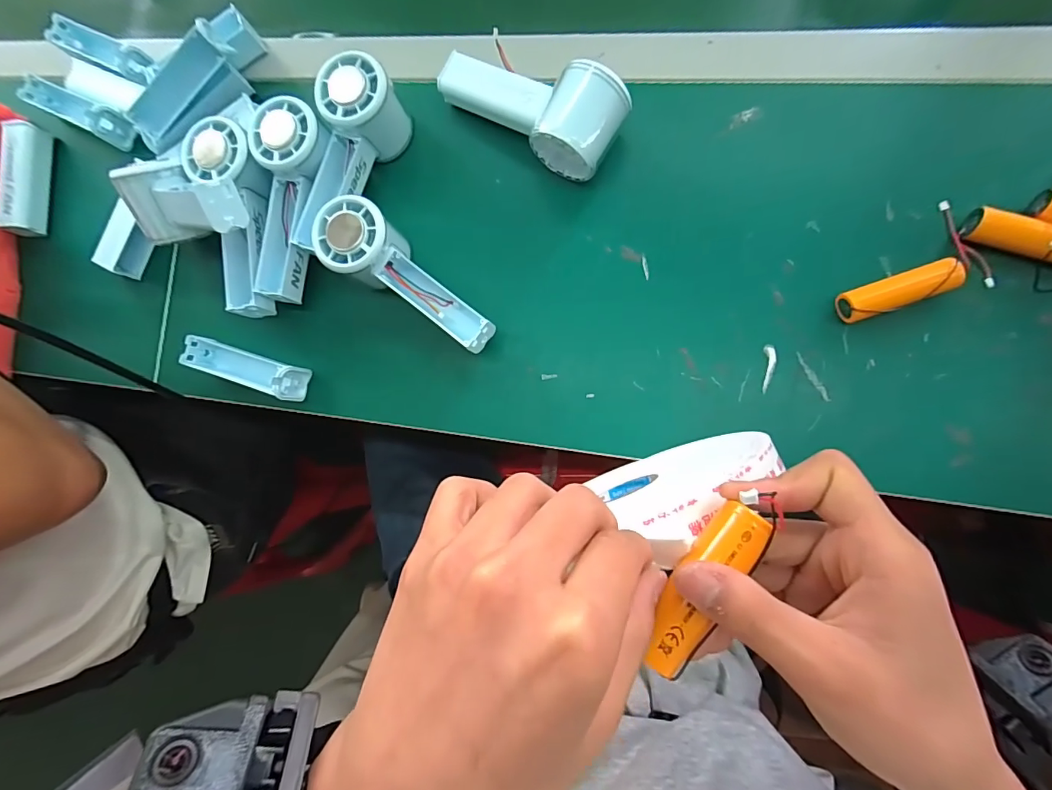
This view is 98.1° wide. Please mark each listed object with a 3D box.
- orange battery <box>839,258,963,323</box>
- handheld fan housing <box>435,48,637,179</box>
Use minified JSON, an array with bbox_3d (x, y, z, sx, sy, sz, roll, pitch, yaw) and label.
[{"bbox_3d":[0.257,-0.071,0.317,0.072,0.023,0.022,-20,85,8],"label":"orange battery"},{"bbox_3d":[0.008,-0.216,0.347,0.126,0.059,0.057,29,93,9],"label":"handheld fan housing"}]

